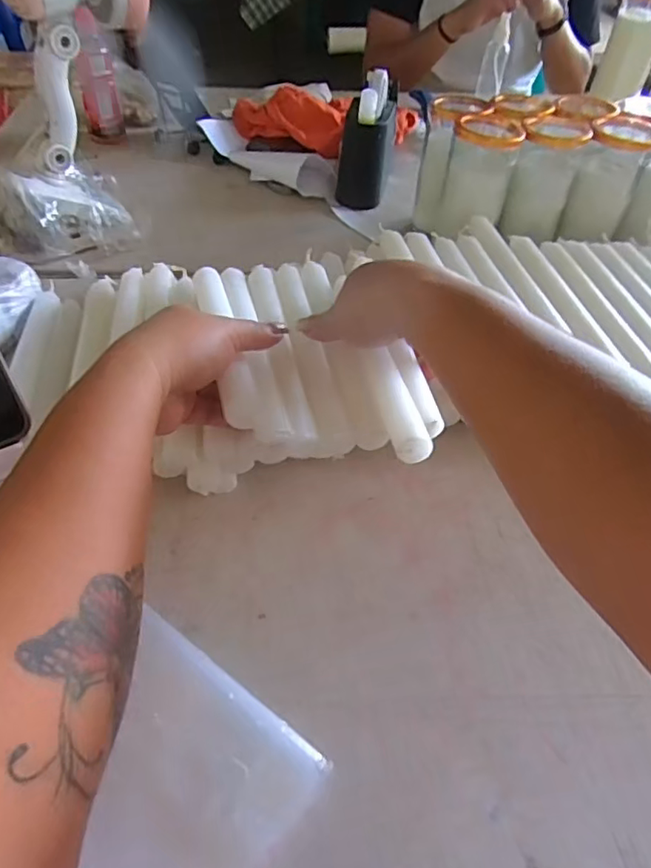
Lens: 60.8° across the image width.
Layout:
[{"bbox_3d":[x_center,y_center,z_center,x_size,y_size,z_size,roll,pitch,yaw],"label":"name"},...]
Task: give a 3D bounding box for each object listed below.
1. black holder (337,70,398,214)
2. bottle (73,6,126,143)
[{"bbox_3d":[0.057,-0.364,0.715,0.066,0.102,0.108,9,50,4],"label":"black holder"},{"bbox_3d":[-0.313,-0.486,0.767,0.052,0.141,0.050,-14,52,-15],"label":"bottle"}]

